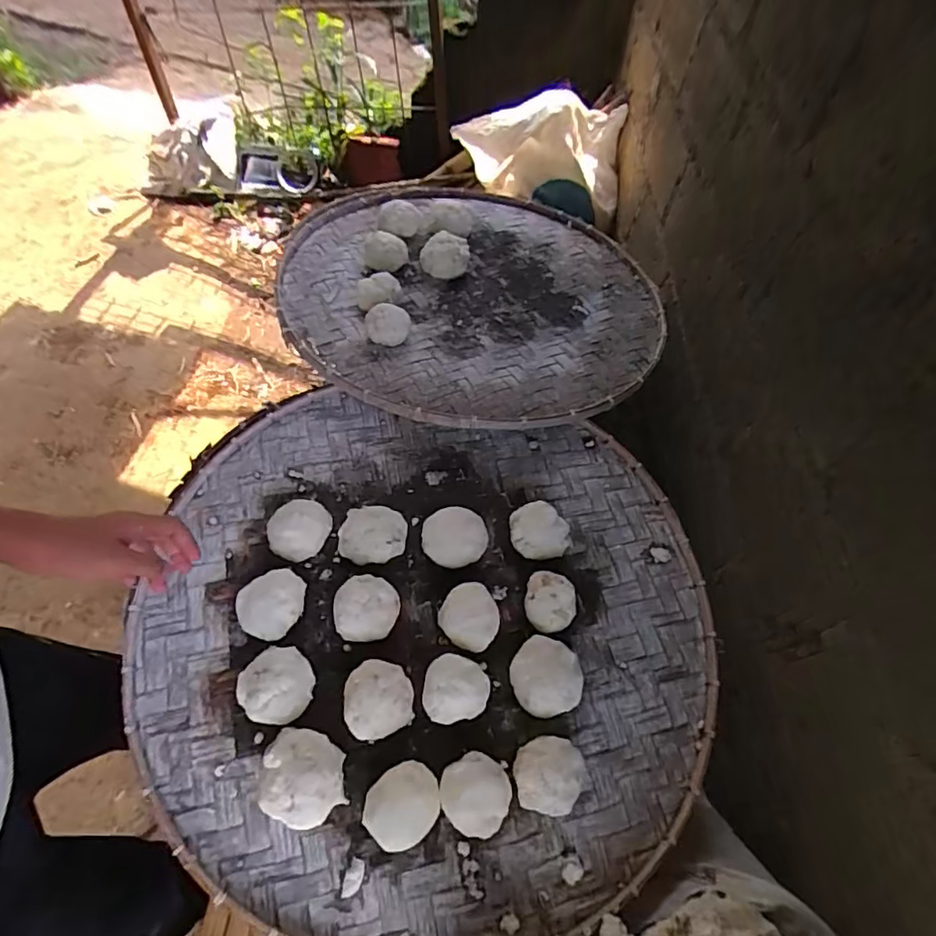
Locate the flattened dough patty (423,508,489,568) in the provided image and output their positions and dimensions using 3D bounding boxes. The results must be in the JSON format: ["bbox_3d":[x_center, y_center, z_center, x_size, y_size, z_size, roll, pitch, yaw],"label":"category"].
[{"bbox_3d":[-0.017,0.091,0.708,0.086,0.041,0.082,0,59,-4],"label":"flattened dough patty"}]

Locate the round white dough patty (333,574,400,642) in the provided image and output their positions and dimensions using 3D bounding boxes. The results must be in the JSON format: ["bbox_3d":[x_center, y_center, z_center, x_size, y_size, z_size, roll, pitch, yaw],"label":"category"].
[{"bbox_3d":[-0.121,0.169,0.644,0.076,0.058,0.071,1,59,-3],"label":"round white dough patty"}]

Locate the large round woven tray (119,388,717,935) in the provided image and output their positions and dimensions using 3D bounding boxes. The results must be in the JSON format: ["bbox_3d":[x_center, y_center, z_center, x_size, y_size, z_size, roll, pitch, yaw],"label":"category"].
[{"bbox_3d":[-0.037,0.194,0.657,0.681,0.092,0.620,7,58,0],"label":"large round woven tray"}]

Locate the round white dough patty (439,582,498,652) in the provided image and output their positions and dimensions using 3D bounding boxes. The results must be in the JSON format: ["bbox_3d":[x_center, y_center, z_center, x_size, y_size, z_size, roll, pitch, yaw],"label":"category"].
[{"bbox_3d":[0.003,0.184,0.653,0.068,0.047,0.069,2,59,-3],"label":"round white dough patty"}]

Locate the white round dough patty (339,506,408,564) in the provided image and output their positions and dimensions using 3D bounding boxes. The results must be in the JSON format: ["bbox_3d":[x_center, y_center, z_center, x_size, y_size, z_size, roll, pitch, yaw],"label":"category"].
[{"bbox_3d":[-0.123,0.084,0.692,0.082,0.049,0.073,4,58,-2],"label":"white round dough patty"}]

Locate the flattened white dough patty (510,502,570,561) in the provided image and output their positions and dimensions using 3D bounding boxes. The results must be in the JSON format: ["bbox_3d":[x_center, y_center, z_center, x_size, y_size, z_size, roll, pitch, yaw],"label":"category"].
[{"bbox_3d":[0.095,0.085,0.723,0.073,0.042,0.070,2,59,-3],"label":"flattened white dough patty"}]

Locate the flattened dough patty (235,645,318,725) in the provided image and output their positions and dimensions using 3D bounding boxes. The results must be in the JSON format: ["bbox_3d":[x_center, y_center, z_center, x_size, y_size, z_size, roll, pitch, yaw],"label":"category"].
[{"bbox_3d":[-0.210,0.241,0.593,0.075,0.052,0.078,2,59,-3],"label":"flattened dough patty"}]

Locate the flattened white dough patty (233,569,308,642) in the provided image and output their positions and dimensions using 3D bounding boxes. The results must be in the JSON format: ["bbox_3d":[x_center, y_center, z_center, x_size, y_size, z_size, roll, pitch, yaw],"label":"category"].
[{"bbox_3d":[-0.231,0.158,0.633,0.077,0.053,0.079,2,59,-3],"label":"flattened white dough patty"}]

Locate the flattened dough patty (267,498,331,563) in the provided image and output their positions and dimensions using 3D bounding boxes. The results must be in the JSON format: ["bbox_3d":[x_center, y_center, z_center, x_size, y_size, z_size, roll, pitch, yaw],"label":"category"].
[{"bbox_3d":[-0.218,0.077,0.690,0.073,0.049,0.081,38,64,18],"label":"flattened dough patty"}]

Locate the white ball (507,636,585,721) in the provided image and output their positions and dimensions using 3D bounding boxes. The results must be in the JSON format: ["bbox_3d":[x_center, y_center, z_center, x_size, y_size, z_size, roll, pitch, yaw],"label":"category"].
[{"bbox_3d":[0.091,0.246,0.632,0.082,0.068,0.082,2,59,-3],"label":"white ball"}]

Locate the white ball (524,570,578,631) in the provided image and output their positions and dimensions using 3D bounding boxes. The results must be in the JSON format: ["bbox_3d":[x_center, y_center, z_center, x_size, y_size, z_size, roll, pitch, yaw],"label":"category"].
[{"bbox_3d":[0.103,0.171,0.677,0.066,0.057,0.075,18,59,7],"label":"white ball"}]

